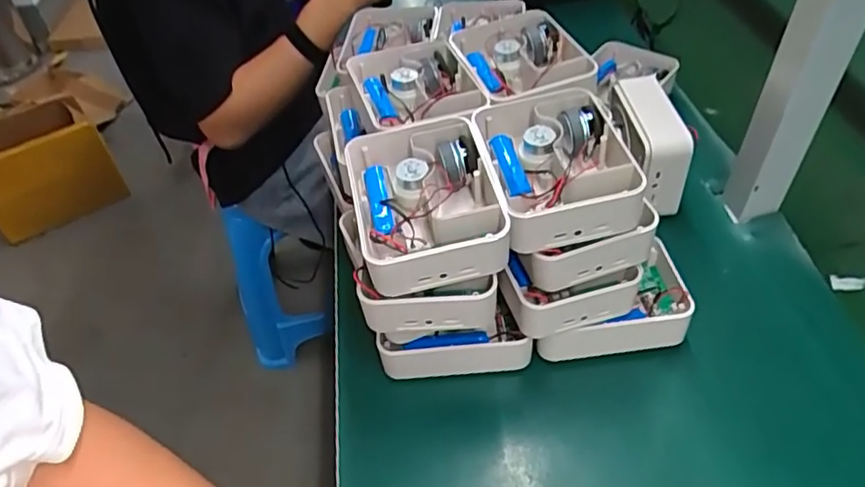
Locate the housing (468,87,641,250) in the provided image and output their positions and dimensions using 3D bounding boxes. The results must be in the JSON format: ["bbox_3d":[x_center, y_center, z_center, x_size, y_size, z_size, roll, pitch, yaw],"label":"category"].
[{"bbox_3d":[0.093,-0.064,0.459,0.100,0.041,0.131,-9,46,-3],"label":"housing"}]

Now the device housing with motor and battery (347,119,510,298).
[{"bbox_3d":[-0.006,-0.031,0.441,0.104,0.047,0.127,-10,46,-4],"label":"device housing with motor and battery"}]

